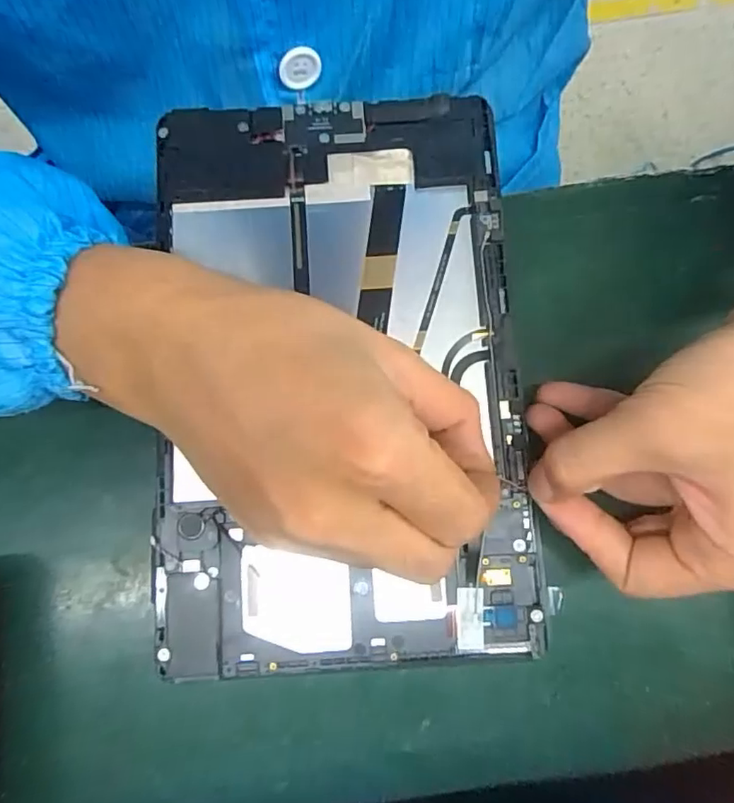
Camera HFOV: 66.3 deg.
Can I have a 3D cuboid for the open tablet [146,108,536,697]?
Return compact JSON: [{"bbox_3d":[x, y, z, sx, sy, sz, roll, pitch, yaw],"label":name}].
[{"bbox_3d":[-0.013,-0.015,0.234,0.150,0.011,0.238,-3,79,1],"label":"open tablet"}]

